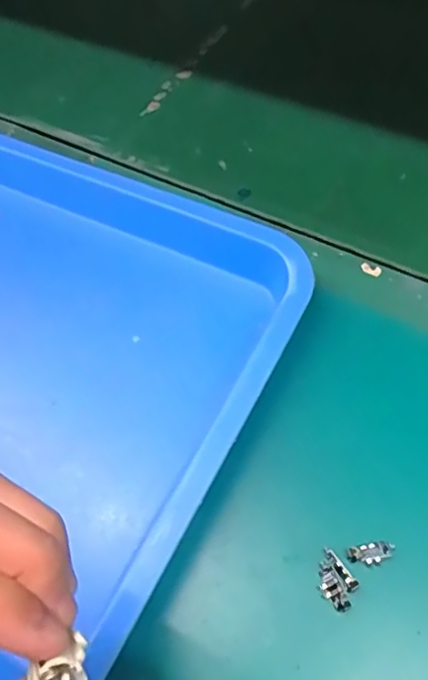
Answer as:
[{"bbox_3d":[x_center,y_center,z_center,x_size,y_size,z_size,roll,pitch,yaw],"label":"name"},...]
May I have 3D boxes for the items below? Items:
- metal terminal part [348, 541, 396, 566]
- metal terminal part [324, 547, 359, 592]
[{"bbox_3d":[0.091,0.123,0.329,0.028,0.005,0.010,-13,59,-2],"label":"metal terminal part"},{"bbox_3d":[0.072,0.131,0.326,0.007,0.004,0.026,-34,62,-15],"label":"metal terminal part"}]

